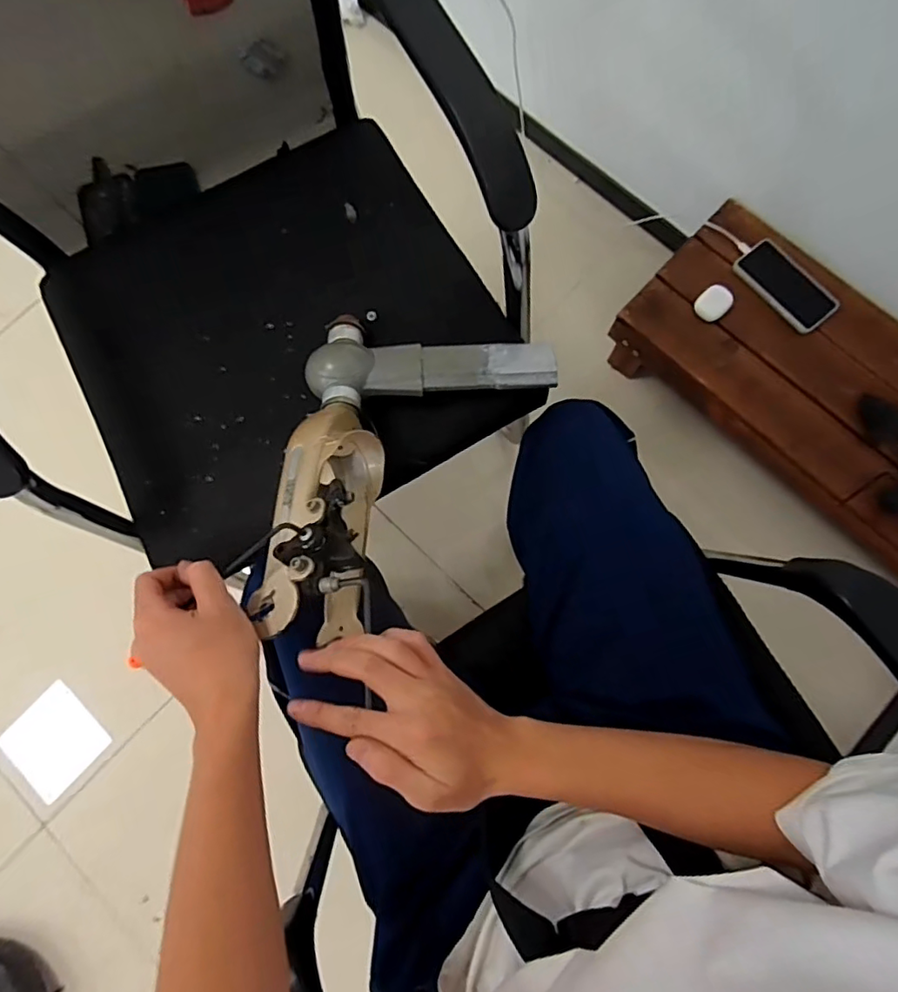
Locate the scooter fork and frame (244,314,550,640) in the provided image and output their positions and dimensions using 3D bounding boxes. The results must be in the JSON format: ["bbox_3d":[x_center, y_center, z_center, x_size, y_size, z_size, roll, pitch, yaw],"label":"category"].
[{"bbox_3d":[-0.050,-0.031,0.515,0.245,0.154,0.332,12,79,4],"label":"scooter fork and frame"}]

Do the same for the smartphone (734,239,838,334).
[{"bbox_3d":[0.553,-0.347,0.922,0.084,0.016,0.166,-39,77,1],"label":"smartphone"}]

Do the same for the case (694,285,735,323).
[{"bbox_3d":[0.438,-0.319,0.928,0.051,0.033,0.051,-40,81,-6],"label":"case"}]

